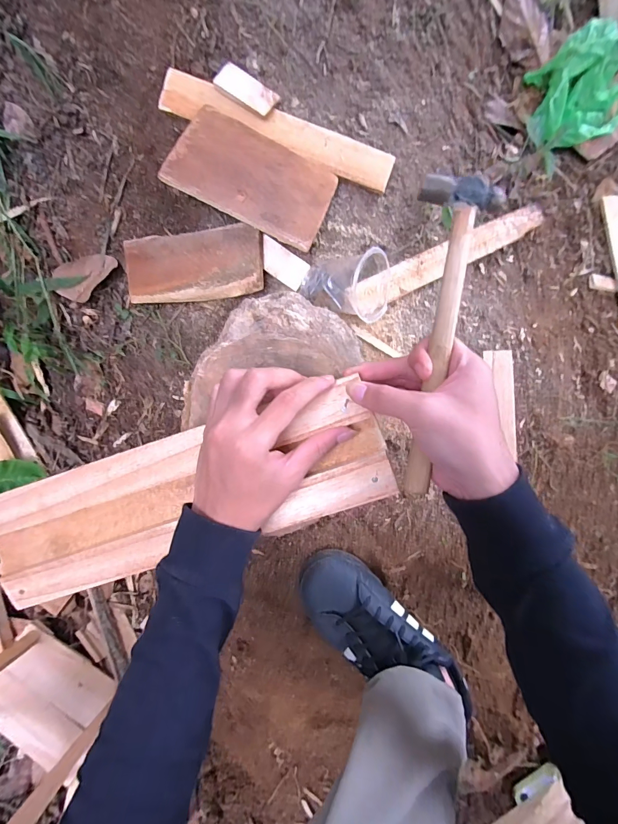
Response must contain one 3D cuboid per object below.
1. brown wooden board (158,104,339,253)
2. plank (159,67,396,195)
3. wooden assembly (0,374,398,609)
[{"bbox_3d":[-0.065,-0.276,0.428,0.185,0.007,0.104,25,82,-4],"label":"brown wooden board"},{"bbox_3d":[-0.037,-0.339,0.439,0.287,0.014,0.047,19,90,-4],"label":"plank"},{"bbox_3d":[-0.125,0.083,0.331,0.393,0.020,0.113,-16,89,9],"label":"wooden assembly"}]

